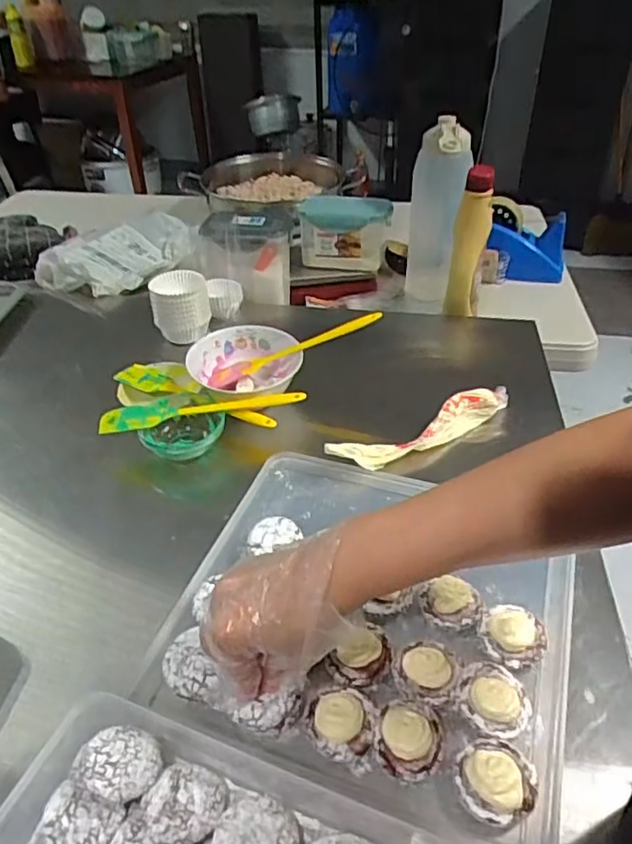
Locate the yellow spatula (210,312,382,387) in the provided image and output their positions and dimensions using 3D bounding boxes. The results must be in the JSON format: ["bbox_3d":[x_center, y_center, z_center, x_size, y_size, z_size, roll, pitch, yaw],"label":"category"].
[{"bbox_3d":[-0.026,-0.084,0.697,0.206,0.013,0.034,-20,39,10],"label":"yellow spatula"}]

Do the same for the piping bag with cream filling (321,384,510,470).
[{"bbox_3d":[0.110,0.009,0.639,0.215,0.042,0.028,-20,43,-23],"label":"piping bag with cream filling"}]

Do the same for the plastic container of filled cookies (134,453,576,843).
[{"bbox_3d":[0.048,0.138,0.492,0.300,0.044,0.270,18,42,16],"label":"plastic container of filled cookies"}]

